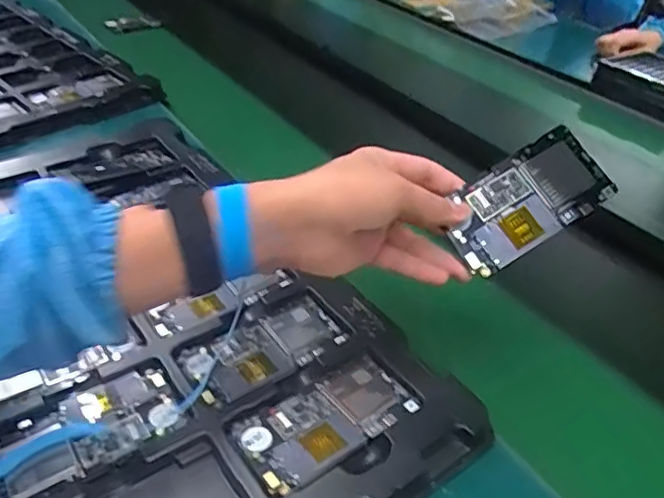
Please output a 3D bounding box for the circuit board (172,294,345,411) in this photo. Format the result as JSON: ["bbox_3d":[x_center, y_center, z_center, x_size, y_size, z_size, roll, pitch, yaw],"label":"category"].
[{"bbox_3d":[-0.053,0.079,0.472,0.125,0.004,0.064,-21,44,-31],"label":"circuit board"}]

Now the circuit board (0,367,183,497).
[{"bbox_3d":[-0.171,0.126,0.408,0.124,0.007,0.062,-20,44,-30],"label":"circuit board"}]

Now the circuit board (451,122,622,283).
[{"bbox_3d":[0.144,-0.036,0.439,0.126,0.012,0.068,-31,74,-7],"label":"circuit board"}]

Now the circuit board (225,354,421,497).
[{"bbox_3d":[-0.003,0.120,0.414,0.124,0.005,0.066,-22,40,-28],"label":"circuit board"}]

